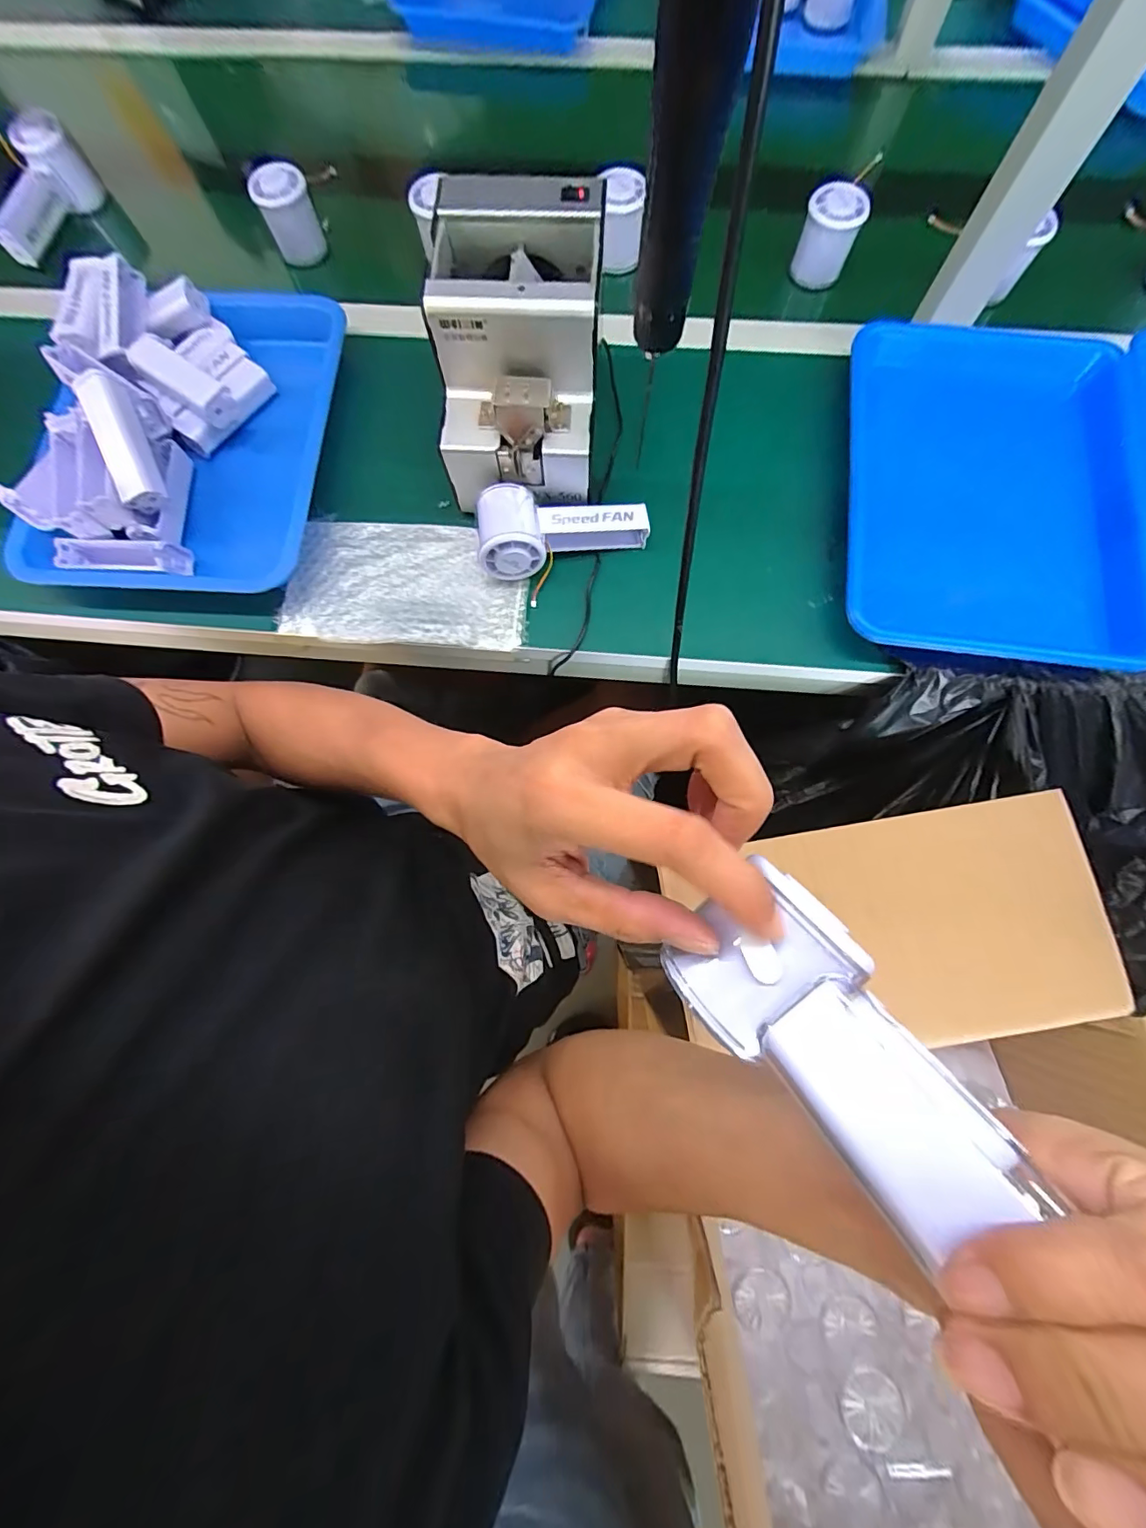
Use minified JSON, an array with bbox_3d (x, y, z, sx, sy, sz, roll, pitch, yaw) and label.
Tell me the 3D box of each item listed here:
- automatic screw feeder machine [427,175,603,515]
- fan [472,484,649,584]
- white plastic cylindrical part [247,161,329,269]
[{"bbox_3d":[-0.042,-0.326,0.398,0.121,0.118,0.169,3,77,2],"label":"automatic screw feeder machine"},{"bbox_3d":[-0.009,-0.208,0.436,0.150,0.053,0.062,-10,77,-1],"label":"fan"},{"bbox_3d":[-0.304,-0.588,0.534,0.056,0.066,0.051,0,77,1],"label":"white plastic cylindrical part"}]

